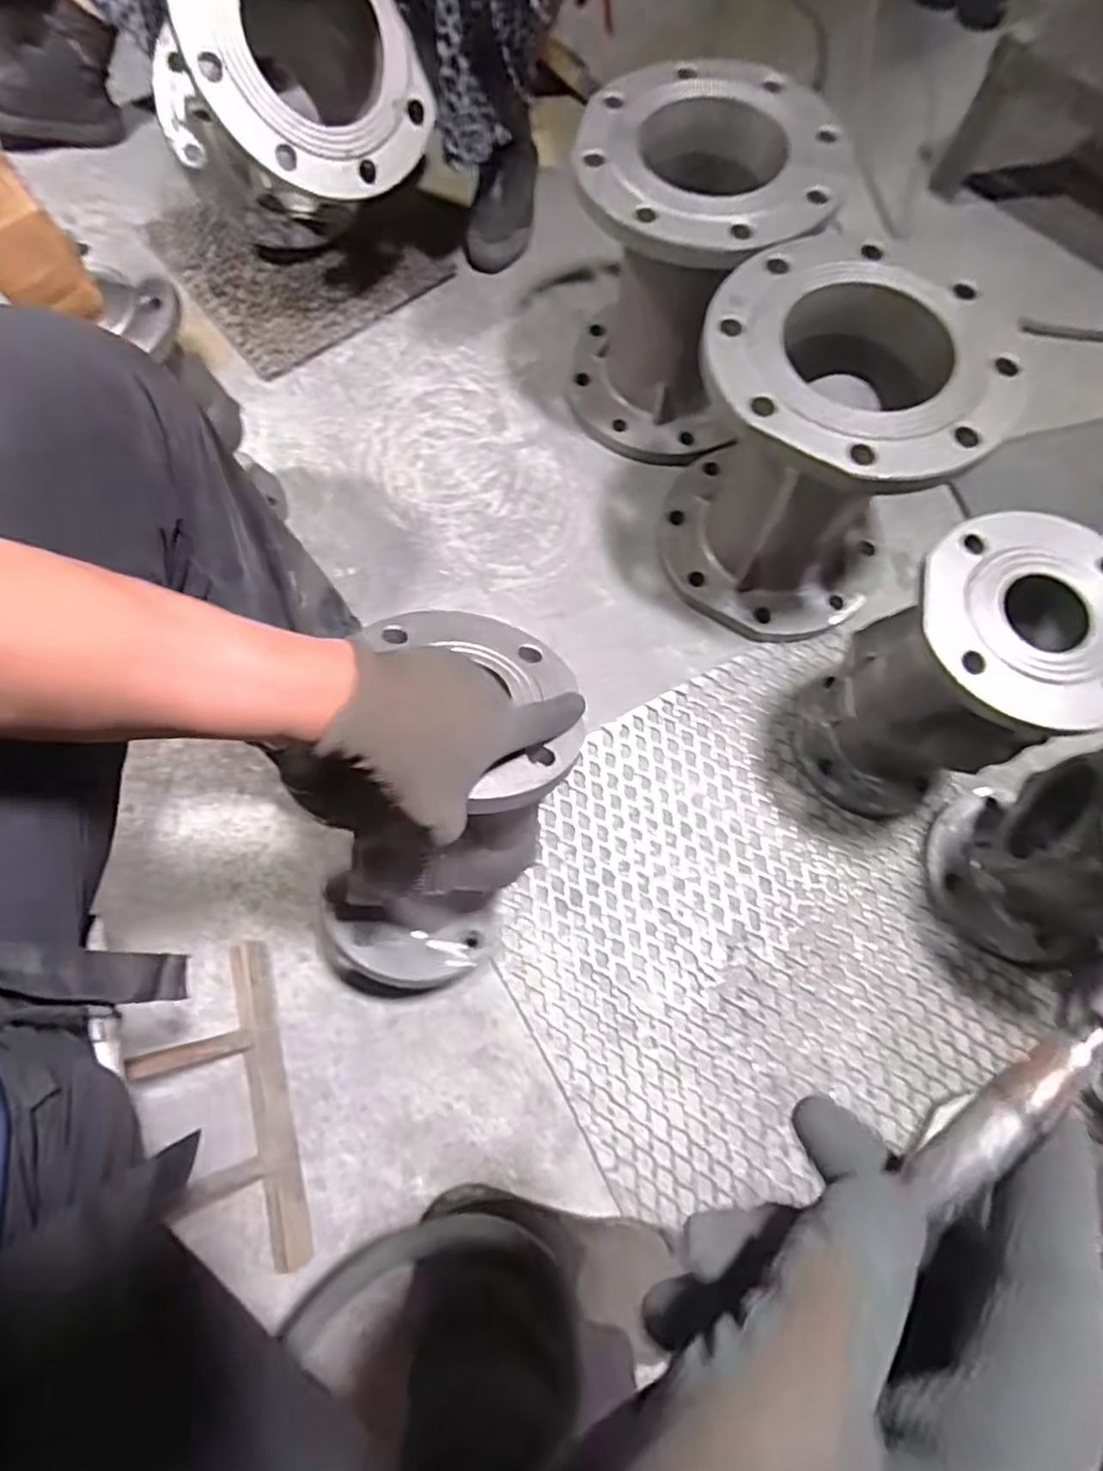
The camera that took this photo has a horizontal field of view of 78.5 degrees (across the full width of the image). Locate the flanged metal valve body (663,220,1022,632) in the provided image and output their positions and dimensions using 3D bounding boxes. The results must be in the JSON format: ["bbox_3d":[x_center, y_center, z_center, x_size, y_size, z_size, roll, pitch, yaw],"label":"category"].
[{"bbox_3d":[0.267,-0.284,0.713,0.259,0.307,0.247,0,71,0],"label":"flanged metal valve body"}]

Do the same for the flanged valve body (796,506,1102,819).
[{"bbox_3d":[0.361,-0.044,0.635,0.174,0.304,0.168,0,71,0],"label":"flanged valve body"}]

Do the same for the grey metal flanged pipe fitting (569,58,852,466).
[{"bbox_3d":[0.170,-0.528,0.791,0.252,0.323,0.270,0,71,0],"label":"grey metal flanged pipe fitting"}]

